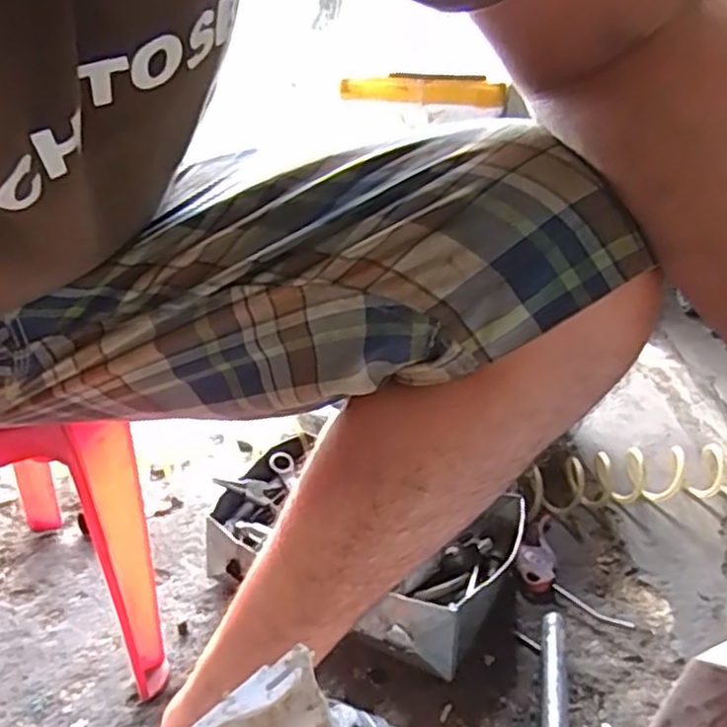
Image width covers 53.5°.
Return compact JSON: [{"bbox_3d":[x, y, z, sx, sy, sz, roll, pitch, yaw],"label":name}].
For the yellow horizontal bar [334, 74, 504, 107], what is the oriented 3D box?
[{"bbox_3d":[0.143,-0.681,1.794,0.431,0.074,0.036,16,28,22],"label":"yellow horizontal bar"}]

